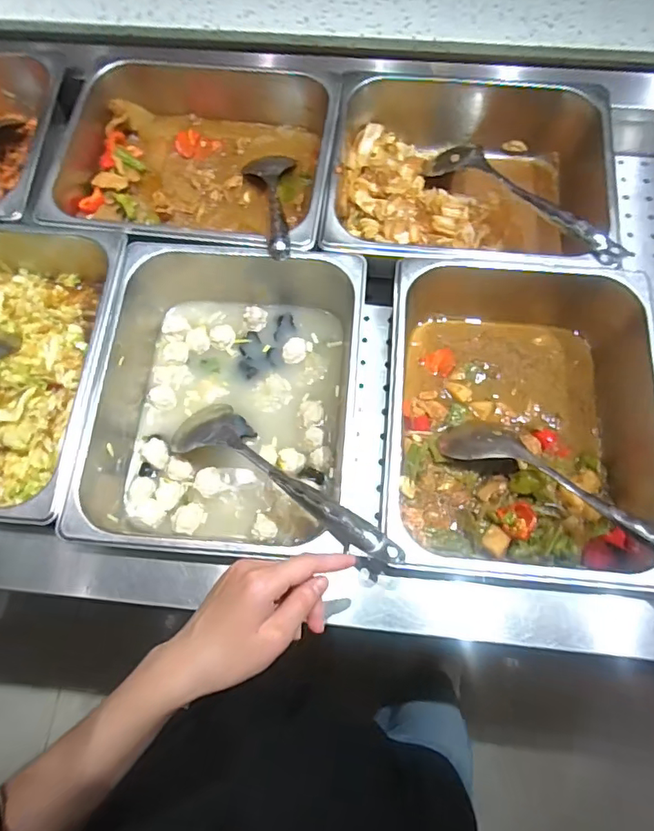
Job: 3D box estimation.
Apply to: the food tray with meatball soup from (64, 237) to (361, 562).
[{"bbox_3d":[-0.102,-0.020,0.548,0.264,0.096,0.325,4,72,3],"label":"food tray with meatball soup"}]

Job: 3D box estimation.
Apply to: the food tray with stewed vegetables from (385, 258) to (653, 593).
[{"bbox_3d":[0.190,0.001,0.538,0.257,0.107,0.314,5,72,3],"label":"food tray with stewed vegetables"}]

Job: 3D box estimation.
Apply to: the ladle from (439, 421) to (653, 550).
[{"bbox_3d":[0.235,0.078,0.479,0.297,0.029,0.053,34,75,34],"label":"ladle"}]

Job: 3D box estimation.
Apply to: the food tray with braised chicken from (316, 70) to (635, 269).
[{"bbox_3d":[0.169,-0.292,0.636,0.317,0.098,0.302,7,72,4],"label":"food tray with braised chicken"}]

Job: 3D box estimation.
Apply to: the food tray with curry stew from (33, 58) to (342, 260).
[{"bbox_3d":[-0.156,-0.310,0.640,0.326,0.090,0.279,9,72,4],"label":"food tray with curry stew"}]

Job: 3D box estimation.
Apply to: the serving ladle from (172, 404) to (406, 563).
[{"bbox_3d":[-0.047,0.063,0.497,0.286,0.047,0.067,29,73,36],"label":"serving ladle"}]

